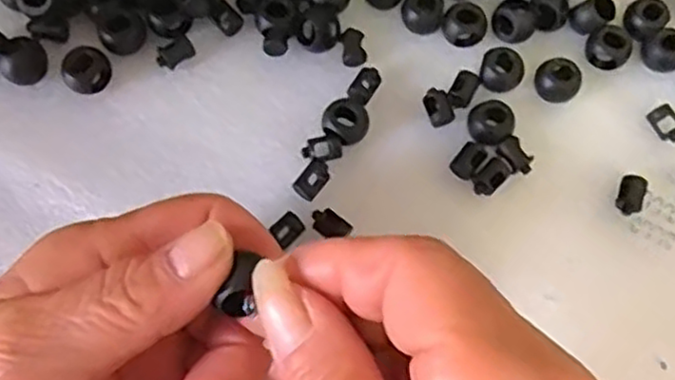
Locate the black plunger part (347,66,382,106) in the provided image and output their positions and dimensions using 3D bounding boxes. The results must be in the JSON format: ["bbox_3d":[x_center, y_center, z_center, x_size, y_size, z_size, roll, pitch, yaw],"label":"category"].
[{"bbox_3d":[0.011,-0.041,0.278,0.009,0.004,0.016,34,72,8],"label":"black plunger part"}]

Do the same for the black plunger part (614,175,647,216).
[{"bbox_3d":[0.110,0.002,0.266,0.010,0.004,0.015,19,77,4],"label":"black plunger part"}]

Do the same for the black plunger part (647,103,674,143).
[{"bbox_3d":[0.129,-0.026,0.277,0.011,0.004,0.014,-30,79,-8],"label":"black plunger part"}]

